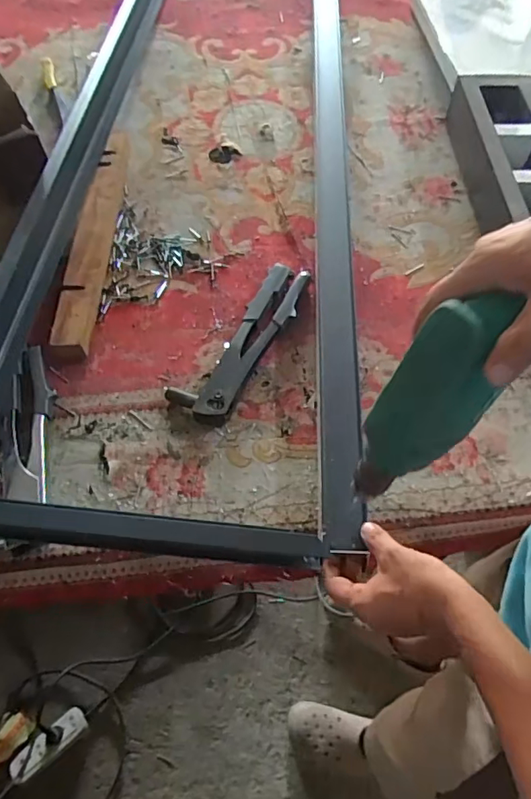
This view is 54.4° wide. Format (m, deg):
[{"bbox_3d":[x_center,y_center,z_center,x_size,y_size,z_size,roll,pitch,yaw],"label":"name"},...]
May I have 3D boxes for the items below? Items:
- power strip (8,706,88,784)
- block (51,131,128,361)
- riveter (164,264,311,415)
[{"bbox_3d":[-0.432,0.688,1.029,0.152,0.026,0.057,-35,68,-19],"label":"power strip"},{"bbox_3d":[-0.234,-0.237,0.718,0.049,0.038,0.412,3,61,0],"label":"block"},{"bbox_3d":[-0.023,-0.080,0.647,0.070,0.027,0.250,28,64,13],"label":"riveter"}]

